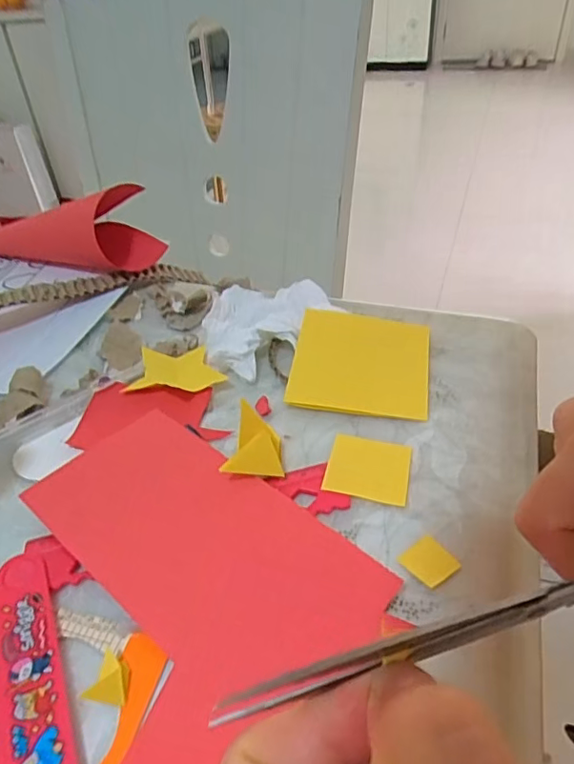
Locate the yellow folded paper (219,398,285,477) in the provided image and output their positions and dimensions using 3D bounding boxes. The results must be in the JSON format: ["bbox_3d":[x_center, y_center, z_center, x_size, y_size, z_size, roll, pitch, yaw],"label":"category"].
[{"bbox_3d":[-0.015,0.033,0.280,0.030,0.008,0.036,23,57,-15],"label":"yellow folded paper"}]

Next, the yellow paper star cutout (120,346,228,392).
[{"bbox_3d":[-0.071,-0.008,0.352,0.058,0.012,0.036,-6,39,-2],"label":"yellow paper star cutout"}]

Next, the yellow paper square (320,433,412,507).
[{"bbox_3d":[0.043,0.045,0.287,0.041,0.007,0.040,7,41,14],"label":"yellow paper square"}]

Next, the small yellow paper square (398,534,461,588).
[{"bbox_3d":[0.064,0.080,0.245,0.020,0.004,0.020,-27,44,-25],"label":"small yellow paper square"}]

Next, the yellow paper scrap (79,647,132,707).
[{"bbox_3d":[-0.068,0.113,0.210,0.013,0.007,0.017,-1,39,4],"label":"yellow paper scrap"}]

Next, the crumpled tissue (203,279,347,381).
[{"bbox_3d":[-0.019,-0.047,0.390,0.077,0.016,0.111,26,49,32],"label":"crumpled tissue"}]

